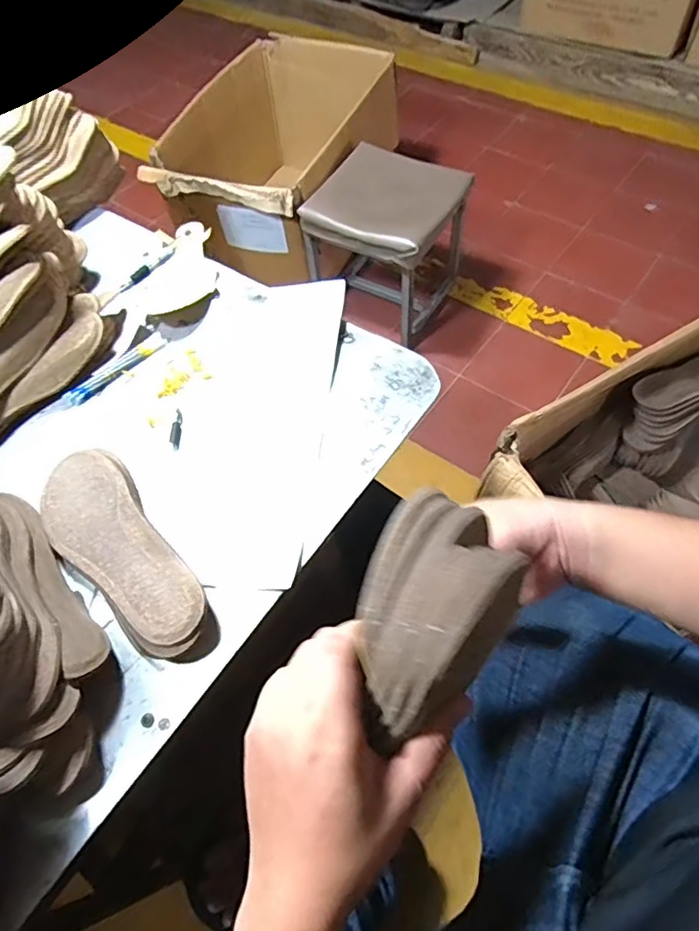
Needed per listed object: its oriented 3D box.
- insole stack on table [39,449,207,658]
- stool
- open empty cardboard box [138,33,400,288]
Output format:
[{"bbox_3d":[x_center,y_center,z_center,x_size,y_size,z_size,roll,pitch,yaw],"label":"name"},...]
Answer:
[{"bbox_3d":[-0.215,0.074,0.503,0.085,0.029,0.243,-38,63,-18],"label":"insole stack on table"},{"bbox_3d":[0.081,-0.473,1.197,0.257,0.316,0.265,28,64,19],"label":"stool"},{"bbox_3d":[-0.163,-0.712,1.339,0.419,0.314,0.600,17,61,14],"label":"open empty cardboard box"}]

